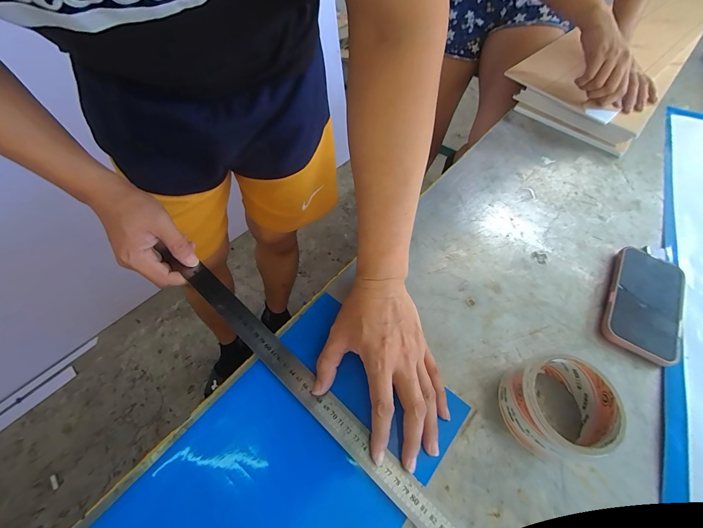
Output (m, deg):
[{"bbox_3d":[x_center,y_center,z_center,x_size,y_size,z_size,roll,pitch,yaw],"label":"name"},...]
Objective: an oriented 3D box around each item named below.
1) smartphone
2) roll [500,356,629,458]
[{"bbox_3d":[0.362,0.046,0.387,0.078,0.014,0.152,30,61,15],"label":"smartphone"},{"bbox_3d":[0.198,0.137,0.300,0.085,0.053,0.079,1,58,-2],"label":"roll"}]

